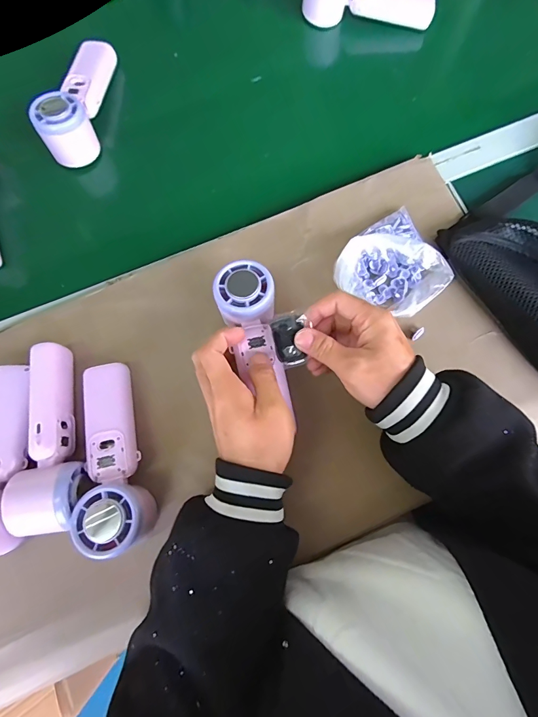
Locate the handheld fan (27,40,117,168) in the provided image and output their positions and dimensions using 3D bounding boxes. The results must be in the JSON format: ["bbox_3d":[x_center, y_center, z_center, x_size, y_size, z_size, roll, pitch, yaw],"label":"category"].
[{"bbox_3d":[-0.224,-0.310,0.439,0.053,0.051,0.162,5,78,1],"label":"handheld fan"}]

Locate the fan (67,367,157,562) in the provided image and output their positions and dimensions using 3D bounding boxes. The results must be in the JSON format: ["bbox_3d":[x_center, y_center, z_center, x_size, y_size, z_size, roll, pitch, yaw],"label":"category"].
[{"bbox_3d":[-0.145,0.083,0.334,0.058,0.047,0.163,-15,79,-3],"label":"fan"}]

